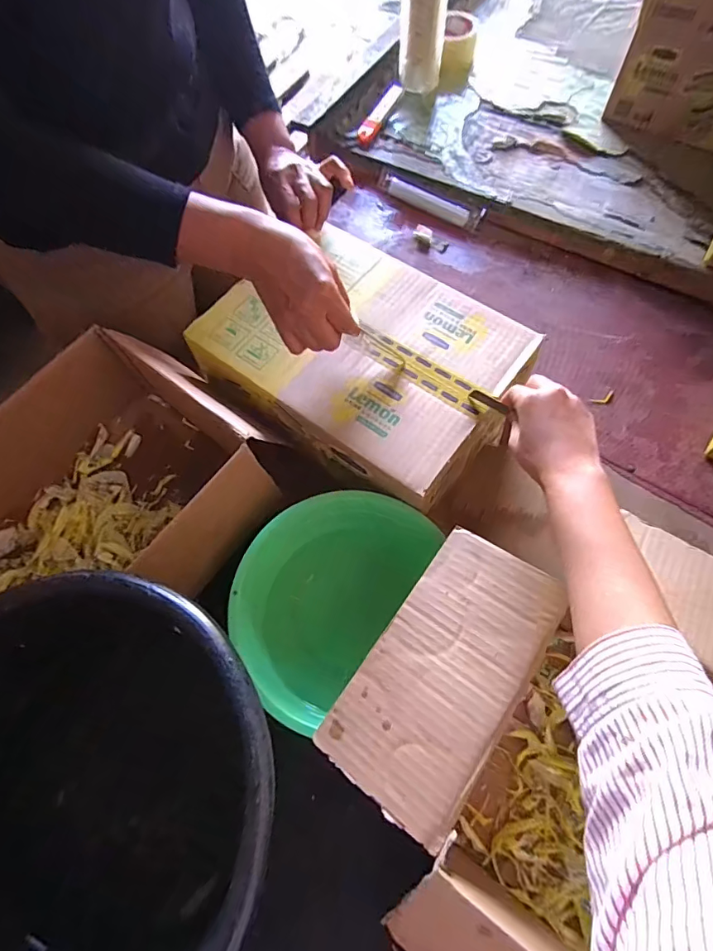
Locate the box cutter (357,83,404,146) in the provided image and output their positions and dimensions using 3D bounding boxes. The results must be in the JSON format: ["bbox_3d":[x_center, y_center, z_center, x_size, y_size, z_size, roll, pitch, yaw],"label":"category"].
[{"bbox_3d":[0.040,-0.640,0.843,0.032,0.006,0.170,20,69,11],"label":"box cutter"}]

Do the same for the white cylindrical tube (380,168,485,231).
[{"bbox_3d":[0.119,-0.455,0.790,0.191,0.019,0.031,31,72,15],"label":"white cylindrical tube"}]

